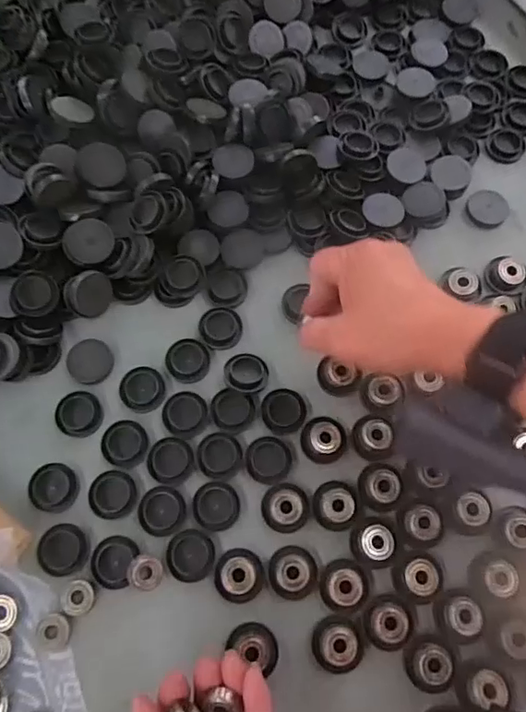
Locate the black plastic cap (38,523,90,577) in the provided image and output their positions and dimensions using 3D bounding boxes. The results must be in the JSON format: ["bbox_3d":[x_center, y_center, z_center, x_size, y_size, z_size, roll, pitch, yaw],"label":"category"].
[{"bbox_3d":[-0.129,0.125,0.362,0.031,0.005,0.031,0,70,0],"label":"black plastic cap"}]

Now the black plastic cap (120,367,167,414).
[{"bbox_3d":[-0.087,0.024,0.402,0.031,0.008,0.031,0,70,0],"label":"black plastic cap"}]

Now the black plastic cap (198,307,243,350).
[{"bbox_3d":[-0.031,-0.021,0.418,0.032,0.005,0.032,0,70,0],"label":"black plastic cap"}]

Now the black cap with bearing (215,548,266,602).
[{"bbox_3d":[-0.015,0.140,0.357,0.031,0.012,0.031,0,70,0],"label":"black cap with bearing"}]

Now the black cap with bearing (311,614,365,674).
[{"bbox_3d":[0.046,0.178,0.344,0.031,0.015,0.031,0,70,0],"label":"black cap with bearing"}]

